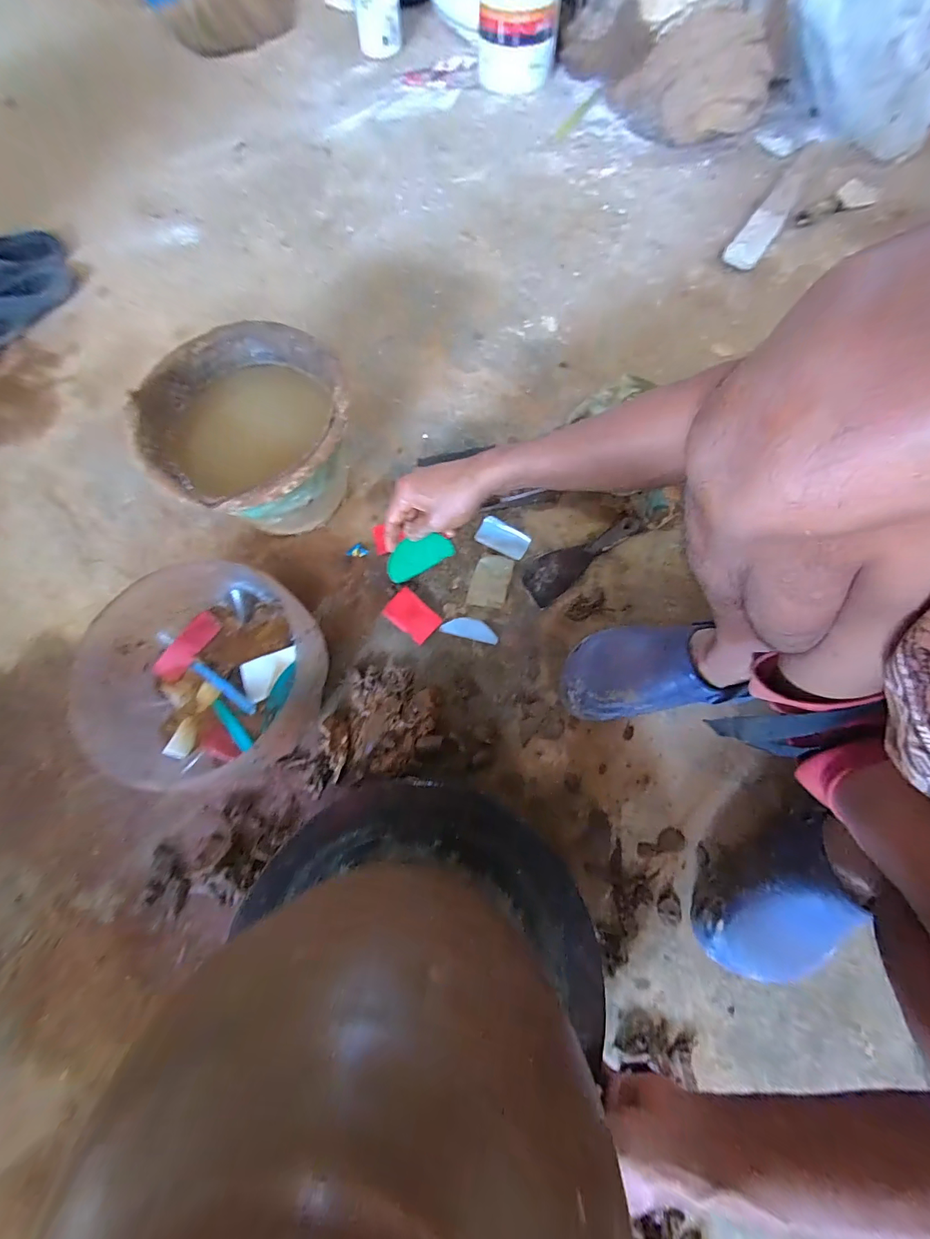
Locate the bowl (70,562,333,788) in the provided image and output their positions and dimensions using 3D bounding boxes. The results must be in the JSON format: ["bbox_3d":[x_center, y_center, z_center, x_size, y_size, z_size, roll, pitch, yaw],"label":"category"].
[{"bbox_3d":[-0.291,0.068,0.502,0.246,0.122,0.243,0,72,1],"label":"bowl"}]

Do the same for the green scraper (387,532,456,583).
[{"bbox_3d":[-0.057,-0.079,0.517,0.085,0.008,0.043,-27,108,3],"label":"green scraper"}]

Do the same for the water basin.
[{"bbox_3d":[-0.262,-0.226,0.568,0.251,0.168,0.241,0,72,1],"label":"water basin"}]

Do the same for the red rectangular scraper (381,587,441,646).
[{"bbox_3d":[-0.072,-0.006,0.574,0.072,0.009,0.047,39,77,12],"label":"red rectangular scraper"}]

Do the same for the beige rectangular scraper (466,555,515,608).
[{"bbox_3d":[0.036,-0.054,0.591,0.052,0.012,0.075,13,73,5],"label":"beige rectangular scraper"}]

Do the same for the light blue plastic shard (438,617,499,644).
[{"bbox_3d":[0.007,0.012,0.574,0.077,0.004,0.028,13,73,5],"label":"light blue plastic shard"}]

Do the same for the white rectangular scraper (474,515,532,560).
[{"bbox_3d":[0.056,-0.118,0.612,0.075,0.016,0.040,26,74,9],"label":"white rectangular scraper"}]

